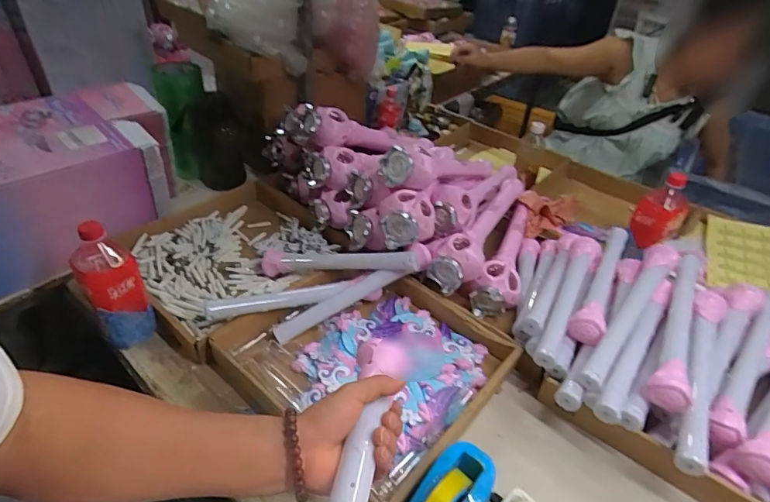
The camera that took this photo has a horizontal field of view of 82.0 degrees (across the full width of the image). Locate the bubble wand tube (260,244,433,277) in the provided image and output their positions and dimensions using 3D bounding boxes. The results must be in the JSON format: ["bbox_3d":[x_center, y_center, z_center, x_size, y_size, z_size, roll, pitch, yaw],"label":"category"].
[{"bbox_3d":[-0.081,0.021,0.827,0.321,0.054,0.059,-2,37,17],"label":"bubble wand tube"}]

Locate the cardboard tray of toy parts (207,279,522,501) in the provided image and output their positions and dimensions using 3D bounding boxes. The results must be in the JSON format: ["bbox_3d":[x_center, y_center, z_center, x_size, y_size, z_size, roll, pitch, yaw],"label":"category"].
[{"bbox_3d":[-0.030,0.166,0.719,0.375,0.058,0.355,31,46,28],"label":"cardboard tray of toy parts"}]

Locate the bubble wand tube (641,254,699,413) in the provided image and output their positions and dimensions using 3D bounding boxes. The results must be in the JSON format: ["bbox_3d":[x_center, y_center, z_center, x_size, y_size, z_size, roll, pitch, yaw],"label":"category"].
[{"bbox_3d":[0.451,0.108,0.677,0.053,0.048,0.322,26,43,23],"label":"bubble wand tube"}]

